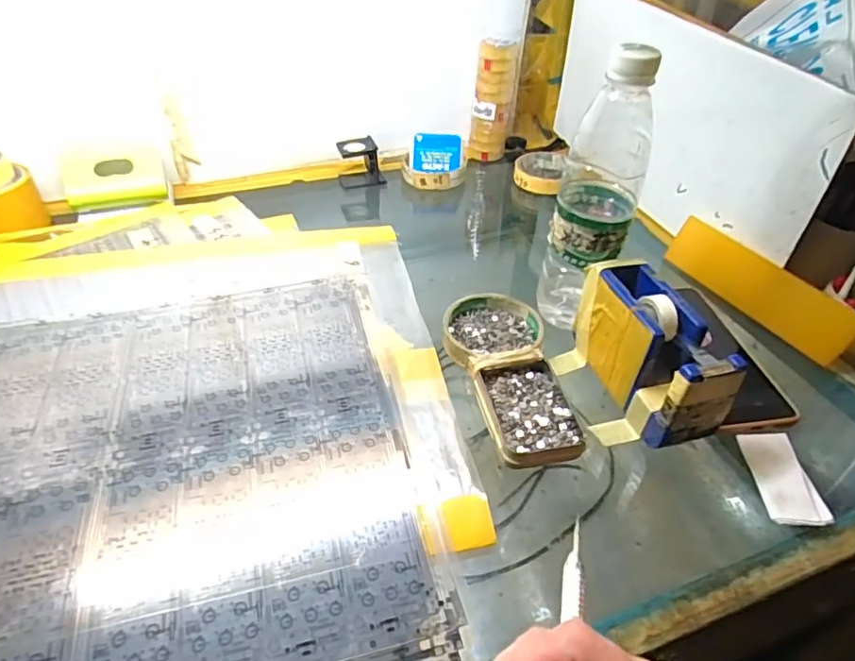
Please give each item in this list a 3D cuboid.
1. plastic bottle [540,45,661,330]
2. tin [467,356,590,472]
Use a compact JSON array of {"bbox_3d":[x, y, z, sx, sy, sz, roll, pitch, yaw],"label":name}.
[{"bbox_3d":[0.135,-0.105,0.441,0.058,0.215,0.066,17,42,16],"label":"plastic bottle"},{"bbox_3d":[0.074,0.058,0.410,0.062,0.013,0.092,-6,41,-9],"label":"tin"}]

